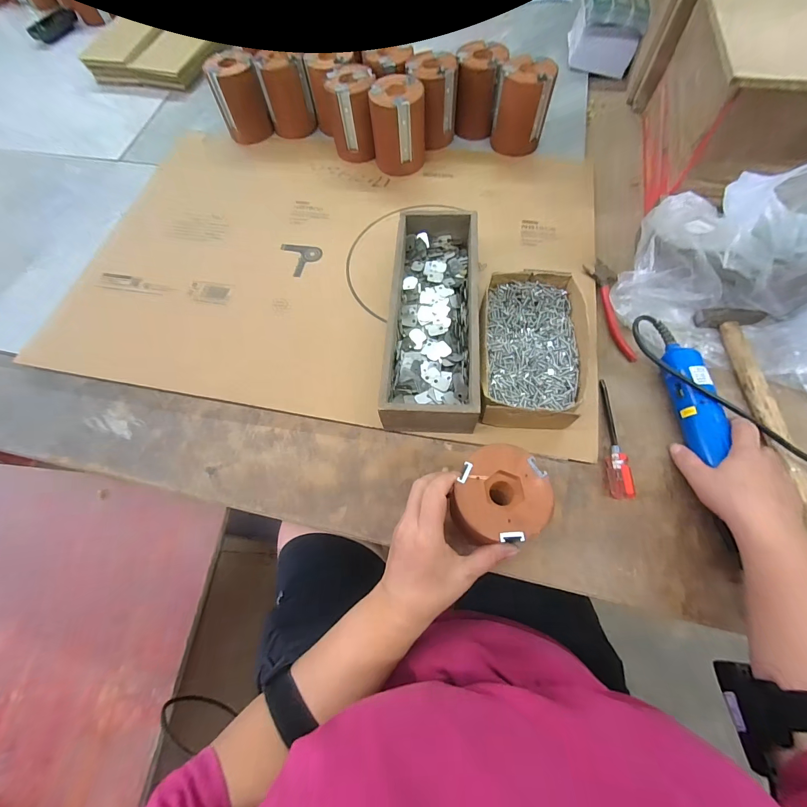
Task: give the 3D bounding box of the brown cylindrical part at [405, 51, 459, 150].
[{"bbox_3d":[0.046,-0.470,0.571,0.075,0.101,0.091,-4,67,1],"label":"brown cylindrical part"}]

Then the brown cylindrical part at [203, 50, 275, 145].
[{"bbox_3d":[-0.275,-0.511,0.606,0.076,0.100,0.068,-27,68,-8],"label":"brown cylindrical part"}]

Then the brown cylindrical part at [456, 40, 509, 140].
[{"bbox_3d":[0.121,-0.500,0.581,0.067,0.100,0.072,-1,67,3],"label":"brown cylindrical part"}]

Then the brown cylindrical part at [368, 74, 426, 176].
[{"bbox_3d":[-0.008,-0.421,0.555,0.077,0.101,0.078,-1,67,3],"label":"brown cylindrical part"}]

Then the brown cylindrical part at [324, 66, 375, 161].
[{"bbox_3d":[-0.076,-0.450,0.569,0.076,0.100,0.076,0,67,3],"label":"brown cylindrical part"}]

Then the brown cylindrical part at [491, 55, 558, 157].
[{"bbox_3d":[0.181,-0.455,0.554,0.078,0.099,0.068,12,68,8],"label":"brown cylindrical part"}]

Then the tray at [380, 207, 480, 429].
[{"bbox_3d":[0.037,-0.108,0.436,0.098,0.065,0.294,3,67,4],"label":"tray"}]

